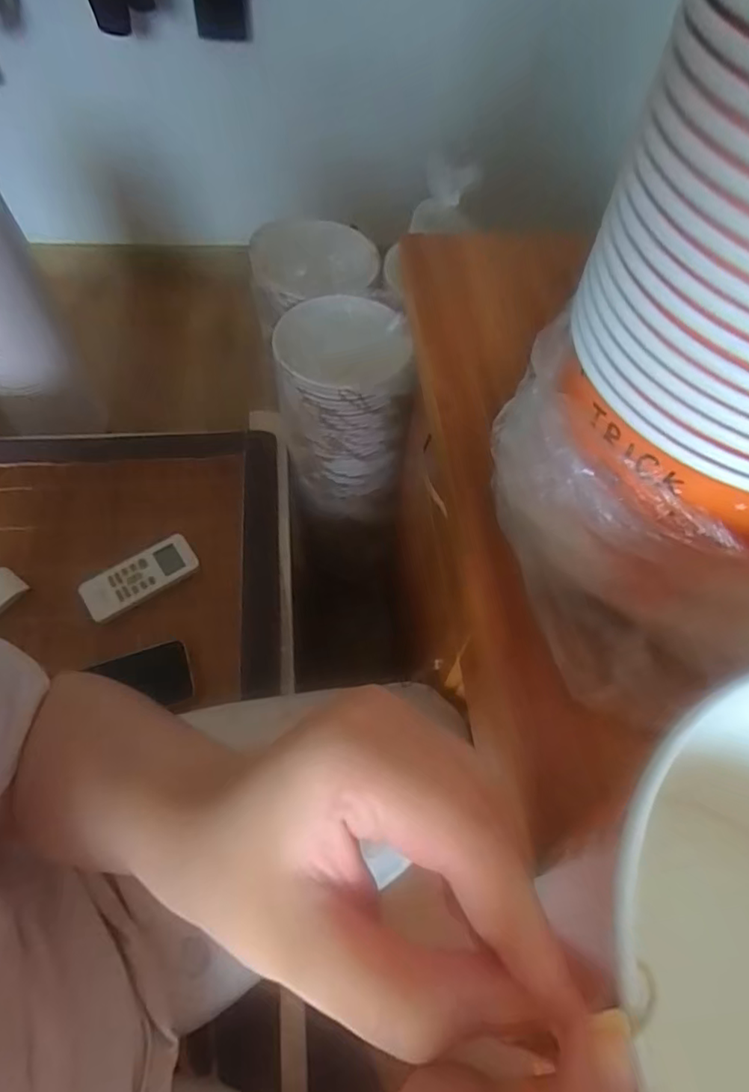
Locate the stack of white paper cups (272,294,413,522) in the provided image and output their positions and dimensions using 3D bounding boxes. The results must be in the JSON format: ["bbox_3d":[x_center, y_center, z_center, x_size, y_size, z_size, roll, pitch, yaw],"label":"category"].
[{"bbox_3d":[-0.047,-0.184,0.793,0.155,0.263,0.167,-2,58,-5],"label":"stack of white paper cups"}]

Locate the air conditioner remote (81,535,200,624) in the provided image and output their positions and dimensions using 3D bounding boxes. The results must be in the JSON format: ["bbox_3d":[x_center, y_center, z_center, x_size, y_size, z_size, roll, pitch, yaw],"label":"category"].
[{"bbox_3d":[-0.278,0.036,0.691,0.130,0.020,0.055,-28,64,-19],"label":"air conditioner remote"}]

